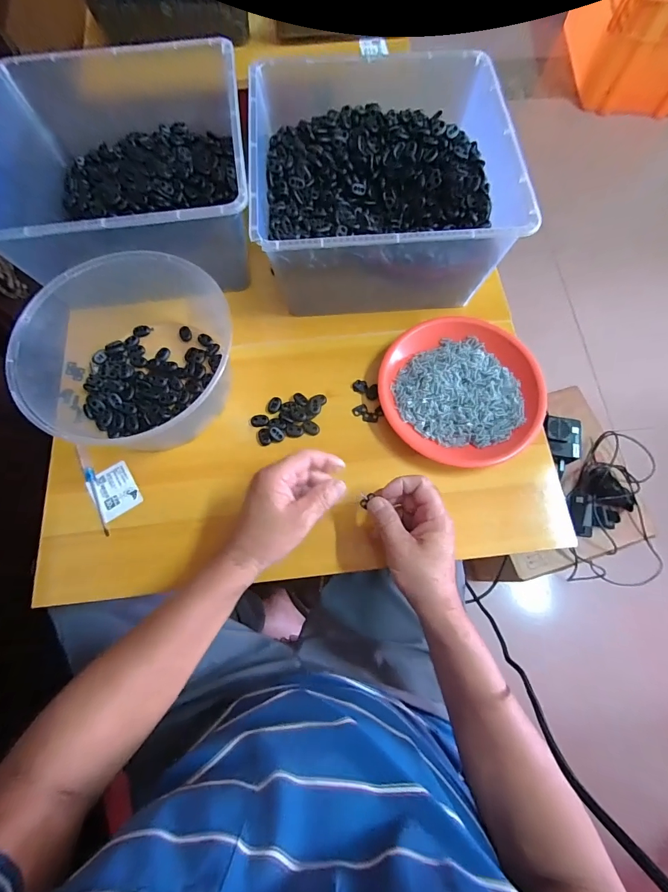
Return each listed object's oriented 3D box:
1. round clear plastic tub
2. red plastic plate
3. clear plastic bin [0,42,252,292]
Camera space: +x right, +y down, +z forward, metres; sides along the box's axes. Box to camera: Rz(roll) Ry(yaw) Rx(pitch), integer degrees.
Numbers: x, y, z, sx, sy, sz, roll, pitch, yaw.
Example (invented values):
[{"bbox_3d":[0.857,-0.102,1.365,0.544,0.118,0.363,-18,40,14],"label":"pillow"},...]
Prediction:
[{"bbox_3d":[-0.246,-0.104,0.458,0.226,0.100,0.221,0,71,0],"label":"round clear plastic tub"},{"bbox_3d":[0.157,-0.070,0.478,0.193,0.023,0.180,0,71,0],"label":"red plastic plate"},{"bbox_3d":[-0.260,-0.350,0.500,0.297,0.114,0.301,-7,72,-3],"label":"clear plastic bin"}]

